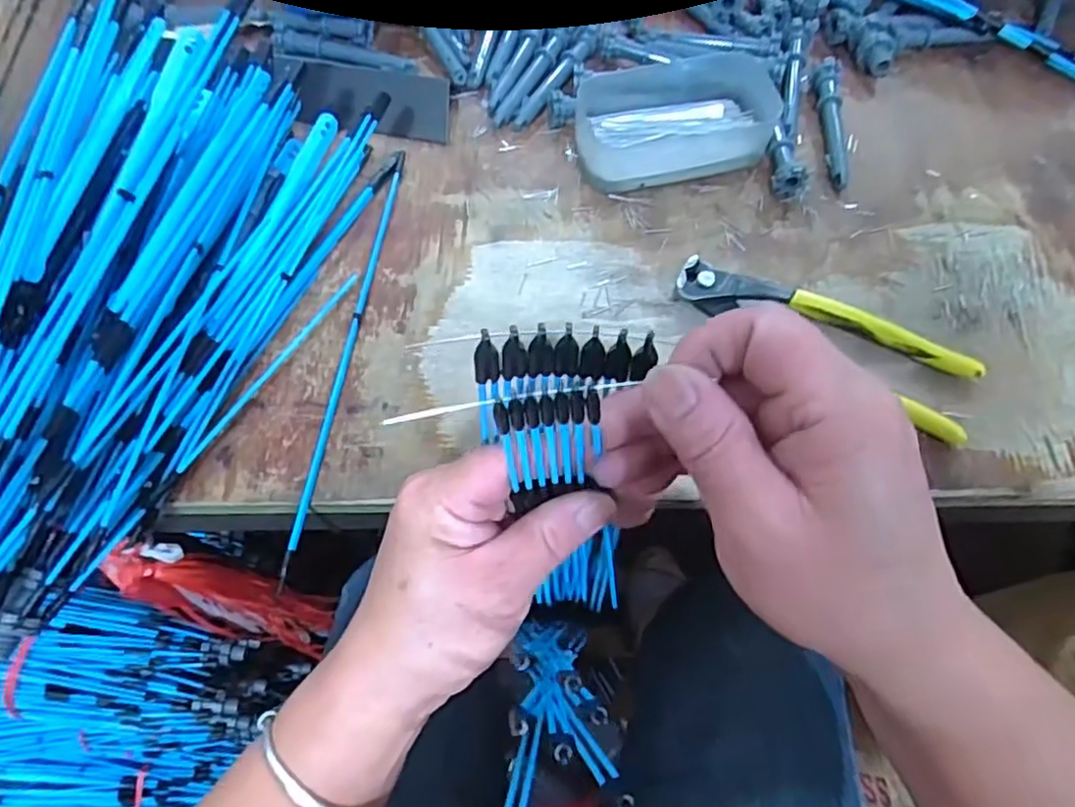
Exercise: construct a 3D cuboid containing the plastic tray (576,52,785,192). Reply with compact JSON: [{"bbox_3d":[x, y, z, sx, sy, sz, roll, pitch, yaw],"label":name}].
[{"bbox_3d":[0.086,-0.177,0.415,0.122,0.033,0.073,-12,66,-6],"label":"plastic tray"}]

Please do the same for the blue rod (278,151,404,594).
[{"bbox_3d":[-0.102,-0.034,0.361,0.007,0.008,0.262,6,65,2],"label":"blue rod"}]

